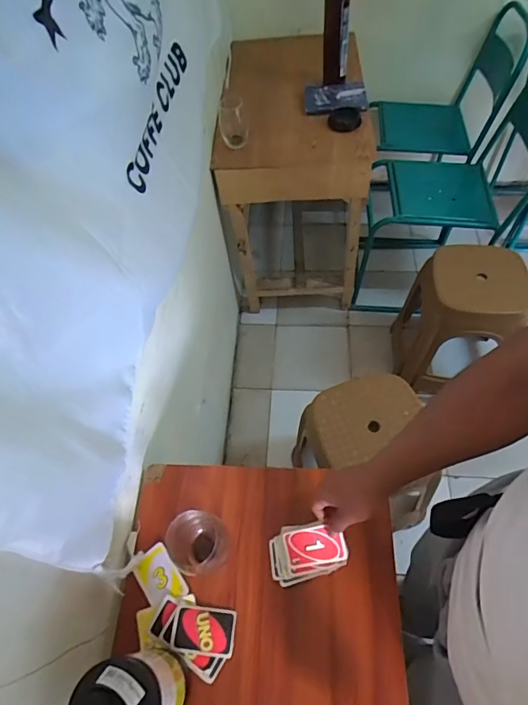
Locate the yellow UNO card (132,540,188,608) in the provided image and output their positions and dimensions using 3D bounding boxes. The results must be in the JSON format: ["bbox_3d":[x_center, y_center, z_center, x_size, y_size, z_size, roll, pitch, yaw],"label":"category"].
[{"bbox_3d":[-0.157,0.337,0.645,0.054,0.008,0.082,-35,63,-15],"label":"yellow UNO card"}]

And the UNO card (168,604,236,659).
[{"bbox_3d":[-0.085,0.389,0.605,0.087,0.009,0.056,6,60,5],"label":"UNO card"}]

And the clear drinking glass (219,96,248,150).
[{"bbox_3d":[-0.088,-0.656,1.241,0.077,0.120,0.074,-10,57,-2],"label":"clear drinking glass"}]

